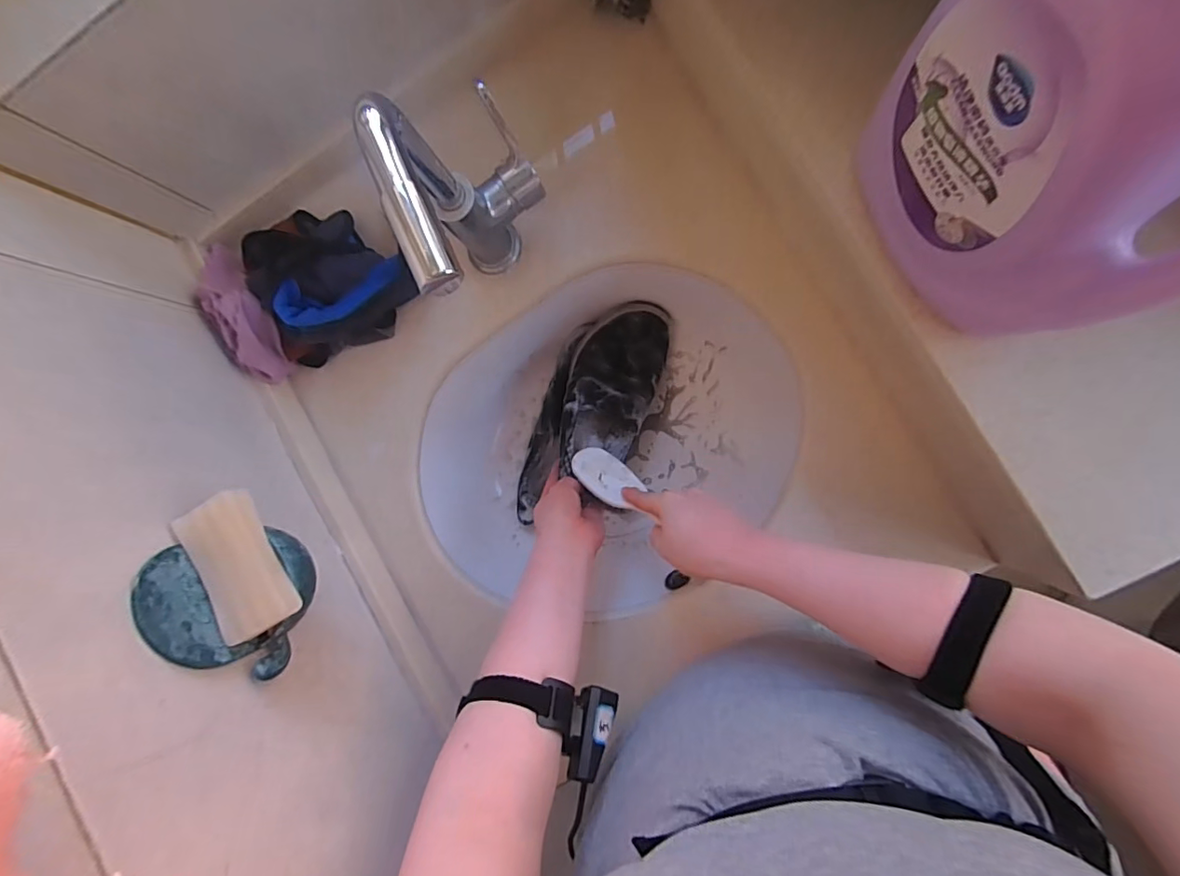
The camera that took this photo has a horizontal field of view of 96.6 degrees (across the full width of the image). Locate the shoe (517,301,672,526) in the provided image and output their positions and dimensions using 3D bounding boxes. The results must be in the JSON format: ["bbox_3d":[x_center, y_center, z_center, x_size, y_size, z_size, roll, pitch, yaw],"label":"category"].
[{"bbox_3d":[-0.002,-0.031,0.640,0.150,0.115,0.277,12,92,9],"label":"shoe"}]

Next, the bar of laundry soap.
[{"bbox_3d":[-0.253,0.092,0.377,0.051,0.020,0.100,-29,86,8],"label":"bar of laundry soap"}]

